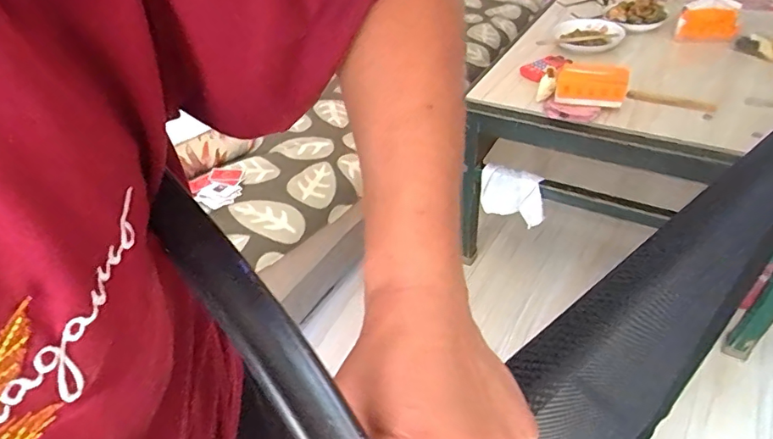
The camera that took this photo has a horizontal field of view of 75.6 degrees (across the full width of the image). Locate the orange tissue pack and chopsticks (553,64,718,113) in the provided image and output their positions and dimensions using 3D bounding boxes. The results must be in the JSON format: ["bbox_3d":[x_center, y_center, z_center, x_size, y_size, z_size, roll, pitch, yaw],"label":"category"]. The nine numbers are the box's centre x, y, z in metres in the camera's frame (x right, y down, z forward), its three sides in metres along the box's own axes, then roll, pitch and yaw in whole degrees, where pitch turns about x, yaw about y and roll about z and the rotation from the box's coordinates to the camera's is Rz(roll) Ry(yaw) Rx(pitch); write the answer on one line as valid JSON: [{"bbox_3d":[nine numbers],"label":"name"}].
[{"bbox_3d":[0.541,-0.286,1.105,0.323,0.087,0.122,11,43,2],"label":"orange tissue pack and chopsticks"}]

